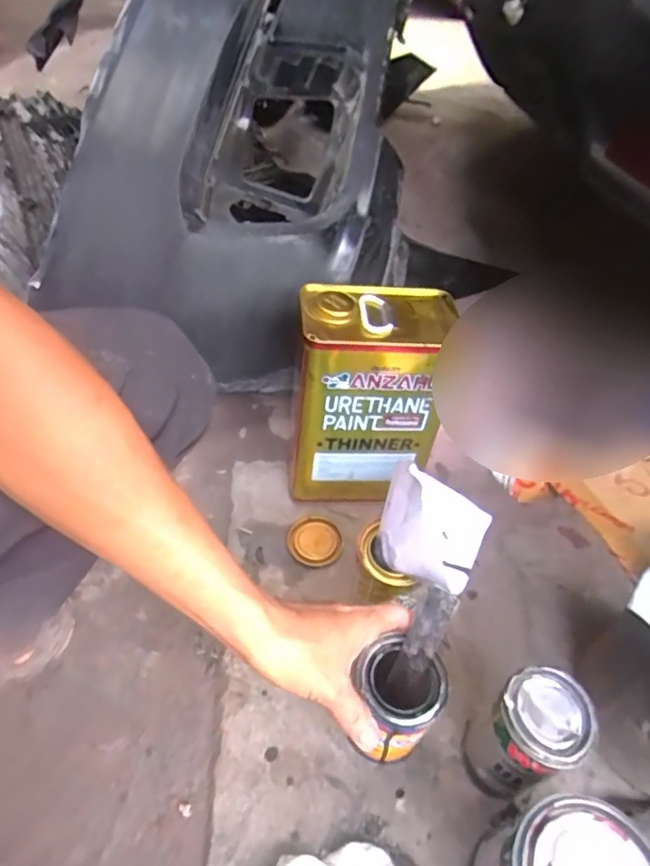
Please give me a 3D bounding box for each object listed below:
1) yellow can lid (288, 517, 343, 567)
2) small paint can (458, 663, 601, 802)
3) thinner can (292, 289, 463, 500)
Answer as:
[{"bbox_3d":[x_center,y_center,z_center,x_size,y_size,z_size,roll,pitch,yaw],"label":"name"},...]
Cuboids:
[{"bbox_3d":[-0.012,0.128,0.677,0.065,0.005,0.061,1,48,-1],"label":"yellow can lid"},{"bbox_3d":[0.170,0.262,0.489,0.074,0.133,0.070,1,48,-1],"label":"small paint can"},{"bbox_3d":[0.052,-0.037,0.666,0.165,0.247,0.127,4,48,0],"label":"thinner can"}]

